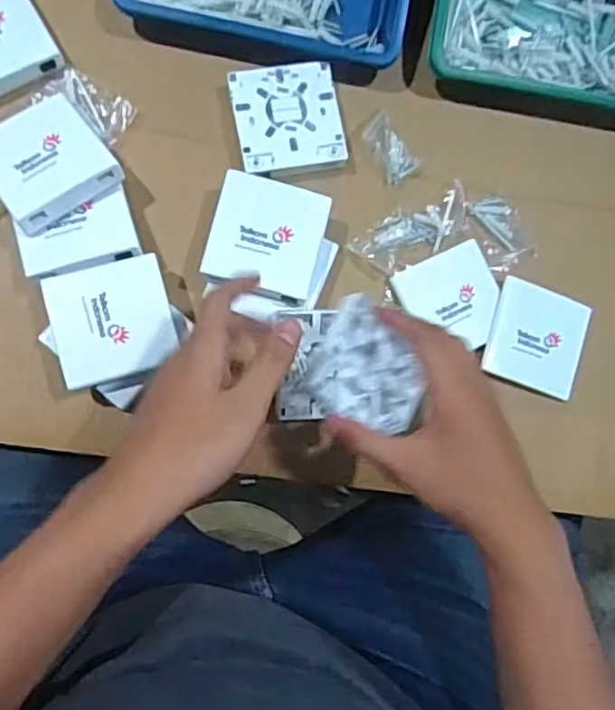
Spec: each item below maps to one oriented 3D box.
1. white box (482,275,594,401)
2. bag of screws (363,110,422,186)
[{"bbox_3d":[0.196,-0.013,0.555,0.085,0.019,0.085,19,82,-6],"label":"white box"},{"bbox_3d":[0.069,-0.176,0.553,0.032,0.008,0.055,-41,91,-10],"label":"bag of screws"}]

